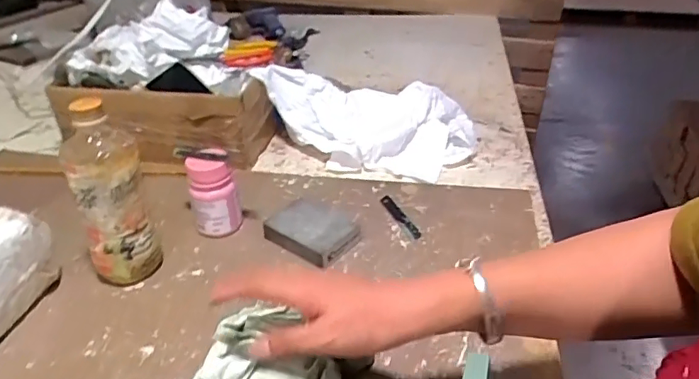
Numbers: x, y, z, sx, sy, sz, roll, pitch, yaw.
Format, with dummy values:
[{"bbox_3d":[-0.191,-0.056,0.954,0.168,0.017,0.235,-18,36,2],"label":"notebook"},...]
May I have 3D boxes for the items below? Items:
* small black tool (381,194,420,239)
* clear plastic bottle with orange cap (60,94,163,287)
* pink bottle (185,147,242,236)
[{"bbox_3d":[0.067,0.036,0.690,0.020,0.008,0.100,-13,35,-16],"label":"small black tool"},{"bbox_3d":[-0.254,0.012,0.564,0.078,0.199,0.057,-22,39,-27],"label":"clear plastic bottle with orange cap"},{"bbox_3d":[-0.167,0.006,0.656,0.057,0.099,0.056,-11,35,-13],"label":"pink bottle"}]

